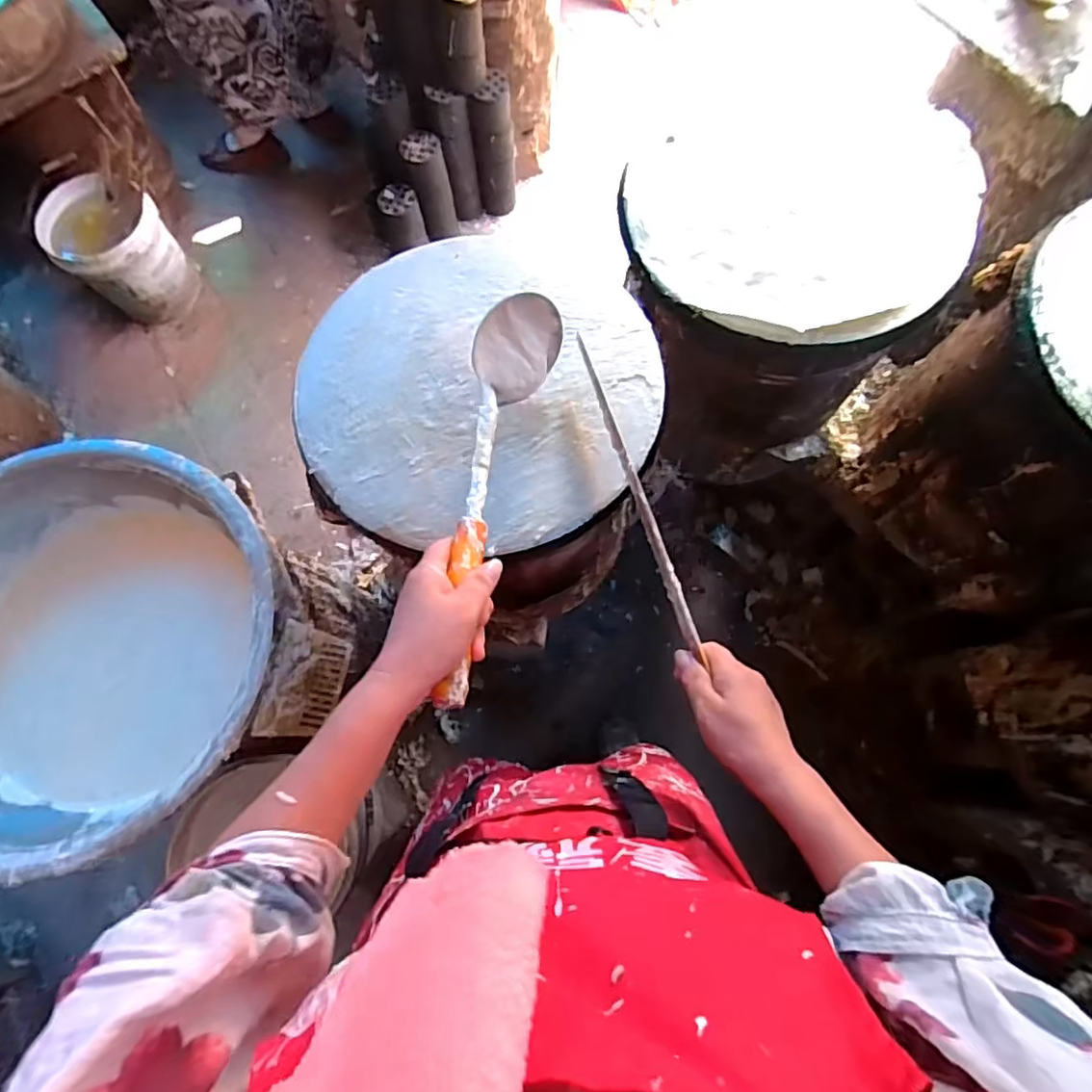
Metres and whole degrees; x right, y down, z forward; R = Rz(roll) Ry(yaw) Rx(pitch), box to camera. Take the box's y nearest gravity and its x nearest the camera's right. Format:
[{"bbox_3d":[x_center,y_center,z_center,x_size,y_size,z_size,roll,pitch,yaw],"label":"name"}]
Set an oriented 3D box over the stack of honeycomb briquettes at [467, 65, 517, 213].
[{"bbox_3d":[-0.126,-0.990,1.520,0.093,0.319,0.077,3,74,2],"label":"stack of honeycomb briquettes"}]

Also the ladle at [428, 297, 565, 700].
[{"bbox_3d":[-0.040,-0.051,0.505,0.069,0.076,0.367,5,66,3],"label":"ladle"}]

